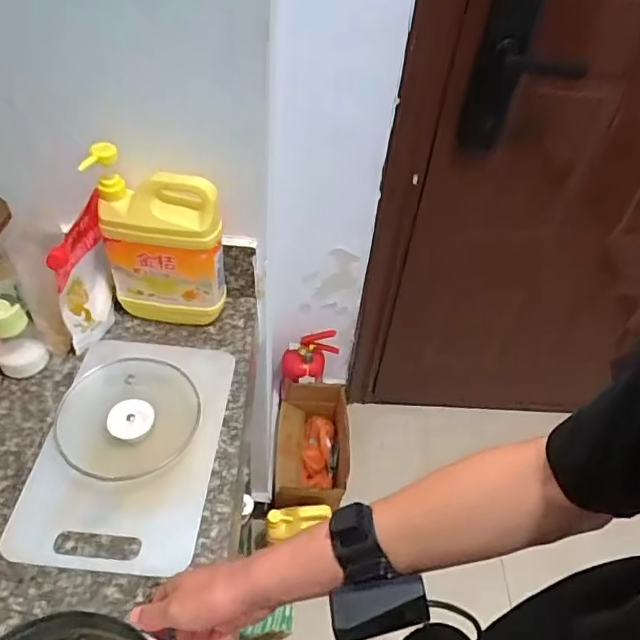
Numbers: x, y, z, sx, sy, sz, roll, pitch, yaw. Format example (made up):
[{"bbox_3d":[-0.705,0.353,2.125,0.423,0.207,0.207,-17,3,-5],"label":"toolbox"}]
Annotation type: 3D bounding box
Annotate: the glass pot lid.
[{"bbox_3d":[-0.223,0.110,0.661,0.156,0.058,0.128,-16,51,-19],"label":"glass pot lid"}]

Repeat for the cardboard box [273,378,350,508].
[{"bbox_3d":[-0.015,0.324,1.390,0.183,0.164,0.311,4,47,-2],"label":"cardboard box"}]

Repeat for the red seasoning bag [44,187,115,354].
[{"bbox_3d":[-0.297,-0.050,0.711,0.040,0.182,0.110,16,48,10],"label":"red seasoning bag"}]

